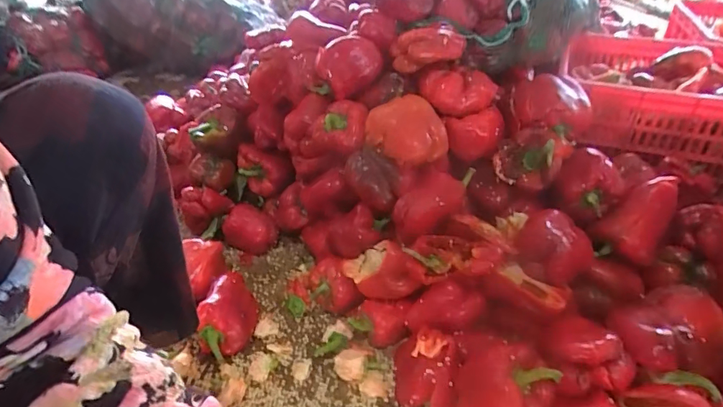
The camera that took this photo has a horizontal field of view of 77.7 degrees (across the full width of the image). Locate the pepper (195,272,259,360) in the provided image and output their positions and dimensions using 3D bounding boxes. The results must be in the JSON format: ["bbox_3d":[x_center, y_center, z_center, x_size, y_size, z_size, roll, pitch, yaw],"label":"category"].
[{"bbox_3d":[-0.197,0.164,0.671,0.081,0.076,0.123,-8,37,-11],"label":"pepper"}]

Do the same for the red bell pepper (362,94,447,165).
[{"bbox_3d":[0.071,-0.113,0.708,0.113,0.073,0.118,-15,39,-19],"label":"red bell pepper"}]

